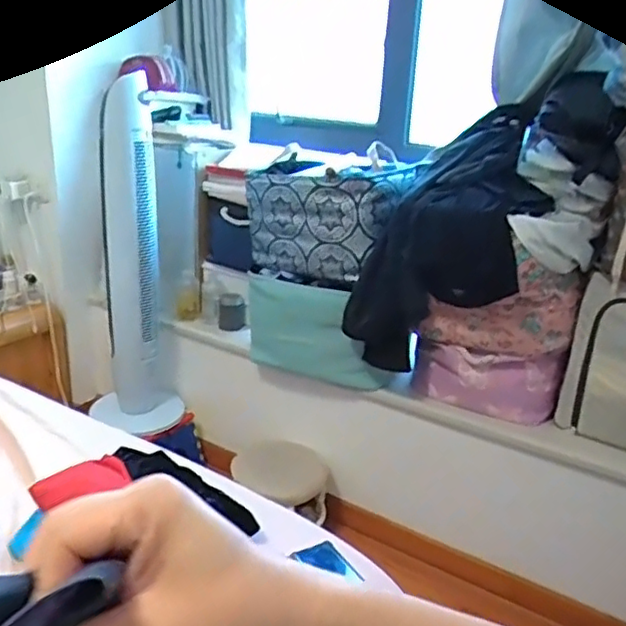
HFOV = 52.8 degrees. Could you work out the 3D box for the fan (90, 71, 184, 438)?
[{"bbox_3d":[-0.538,-0.139,1.865,0.242,0.980,0.251,-4,22,-16],"label":"fan"}]

